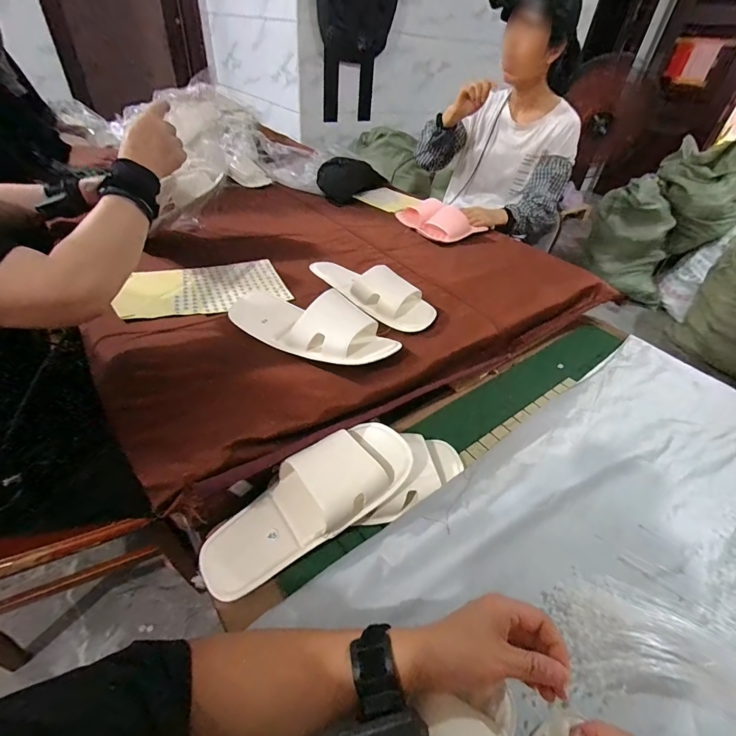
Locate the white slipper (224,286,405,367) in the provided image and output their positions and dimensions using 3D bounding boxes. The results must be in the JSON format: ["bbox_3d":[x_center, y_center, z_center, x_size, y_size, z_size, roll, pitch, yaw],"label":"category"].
[{"bbox_3d":[-0.091,-0.076,0.589,0.275,0.075,0.119,26,44,20],"label":"white slipper"}]

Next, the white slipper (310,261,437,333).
[{"bbox_3d":[0.009,-0.151,0.695,0.240,0.069,0.104,36,48,29],"label":"white slipper"}]

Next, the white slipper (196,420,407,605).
[{"bbox_3d":[-0.075,0.155,0.455,0.274,0.061,0.103,-35,52,-8],"label":"white slipper"}]

